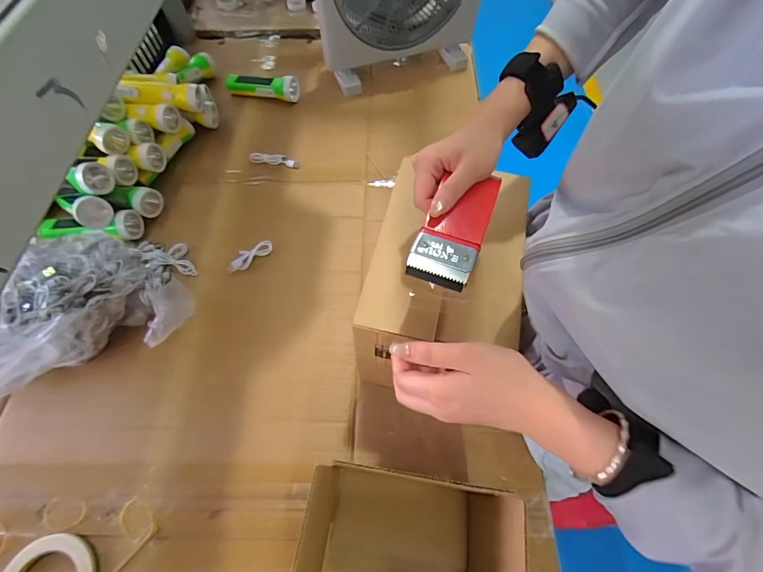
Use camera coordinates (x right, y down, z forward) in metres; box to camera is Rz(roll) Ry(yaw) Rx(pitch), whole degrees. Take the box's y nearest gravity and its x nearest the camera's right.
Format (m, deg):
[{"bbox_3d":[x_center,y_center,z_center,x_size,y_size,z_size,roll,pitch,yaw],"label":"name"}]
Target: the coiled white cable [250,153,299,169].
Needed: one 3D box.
[{"bbox_3d":[-0.223,-0.265,0.788,0.106,0.008,0.026,8,63,3],"label":"coiled white cable"}]

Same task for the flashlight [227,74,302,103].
[{"bbox_3d":[-0.279,-0.465,0.878,0.177,0.042,0.042,9,63,4],"label":"flashlight"}]

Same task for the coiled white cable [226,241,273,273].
[{"bbox_3d":[-0.237,-0.055,0.676,0.088,0.007,0.035,-40,70,-19],"label":"coiled white cable"}]

